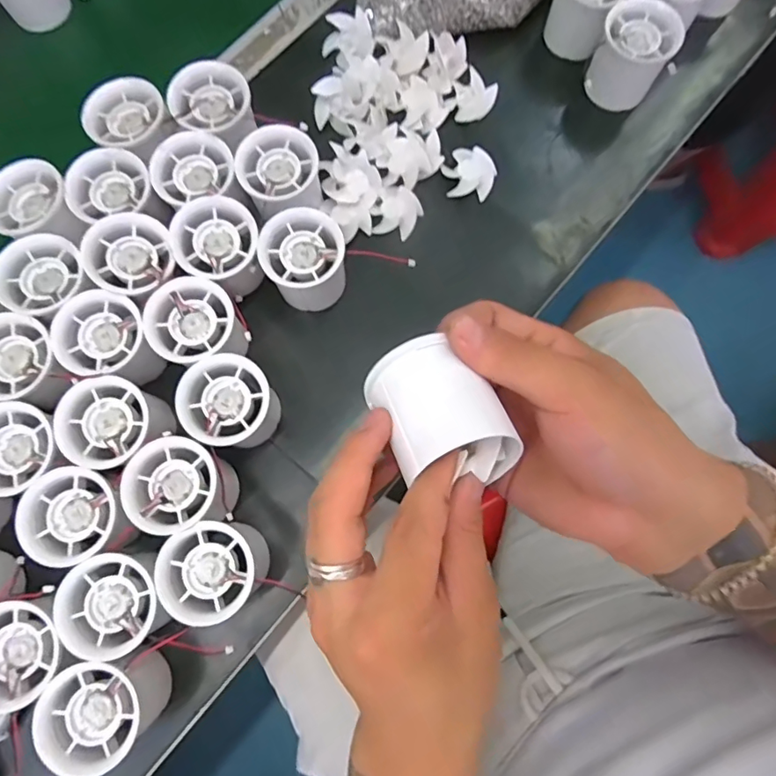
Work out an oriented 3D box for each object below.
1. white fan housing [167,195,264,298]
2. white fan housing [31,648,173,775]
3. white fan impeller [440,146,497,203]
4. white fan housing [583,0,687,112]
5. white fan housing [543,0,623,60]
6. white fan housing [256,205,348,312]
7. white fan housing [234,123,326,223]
[{"bbox_3d":[-0.114,-0.095,0.362,0.053,0.045,0.057,-34,79,-7],"label":"white fan housing"},{"bbox_3d":[-0.164,0.187,0.307,0.061,0.047,0.056,-24,78,-5],"label":"white fan housing"},{"bbox_3d":[0.063,-0.168,0.406,0.040,0.017,0.035,12,77,3],"label":"white fan impeller"},{"bbox_3d":[0.189,-0.257,0.407,0.053,0.060,0.052,0,77,1],"label":"white fan housing"},{"bbox_3d":[0.158,-0.304,0.415,0.053,0.055,0.055,0,77,1],"label":"white fan housing"},{"bbox_3d":[-0.058,-0.088,0.365,0.054,0.049,0.053,0,77,1],"label":"white fan housing"},{"bbox_3d":[-0.076,-0.149,0.379,0.054,0.054,0.054,-29,78,-6],"label":"white fan housing"}]

